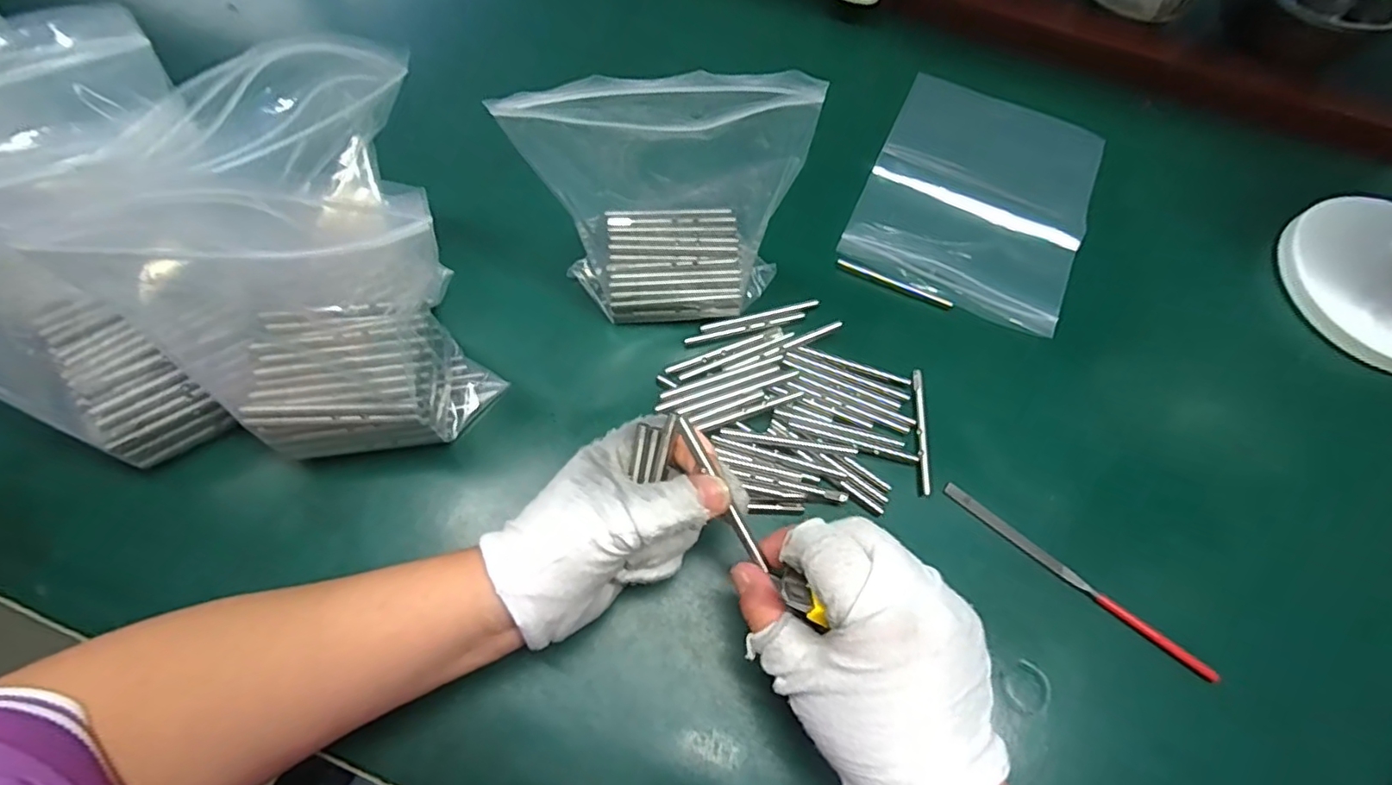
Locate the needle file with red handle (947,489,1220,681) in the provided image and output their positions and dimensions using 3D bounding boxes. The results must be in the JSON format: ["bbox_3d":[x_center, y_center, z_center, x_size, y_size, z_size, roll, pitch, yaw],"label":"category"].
[{"bbox_3d":[0.207,0.101,0.344,0.158,0.006,0.008,38,70,12],"label":"needle file with red handle"}]

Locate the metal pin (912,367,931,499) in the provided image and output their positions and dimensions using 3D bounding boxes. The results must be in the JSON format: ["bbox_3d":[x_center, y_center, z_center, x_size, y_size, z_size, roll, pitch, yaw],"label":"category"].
[{"bbox_3d":[0.134,0.022,0.374,0.006,0.004,0.077,4,67,-1],"label":"metal pin"}]

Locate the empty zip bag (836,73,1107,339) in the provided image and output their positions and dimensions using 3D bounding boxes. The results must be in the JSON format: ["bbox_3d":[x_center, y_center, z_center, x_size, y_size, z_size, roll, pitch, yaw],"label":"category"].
[{"bbox_3d":[0.204,-0.147,0.452,0.147,0.005,0.202,25,68,7],"label":"empty zip bag"}]

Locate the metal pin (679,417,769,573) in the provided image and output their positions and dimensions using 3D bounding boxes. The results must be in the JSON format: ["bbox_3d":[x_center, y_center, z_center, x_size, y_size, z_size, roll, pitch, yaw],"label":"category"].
[{"bbox_3d":[0.013,0.045,0.282,0.005,0.004,0.074,-27,85,-14],"label":"metal pin"}]

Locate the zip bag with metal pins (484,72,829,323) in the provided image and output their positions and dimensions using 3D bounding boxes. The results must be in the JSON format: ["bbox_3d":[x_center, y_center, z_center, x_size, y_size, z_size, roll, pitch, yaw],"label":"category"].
[{"bbox_3d":[-0.019,-0.105,0.339,0.142,0.152,0.071,0,67,-3],"label":"zip bag with metal pins"}]

